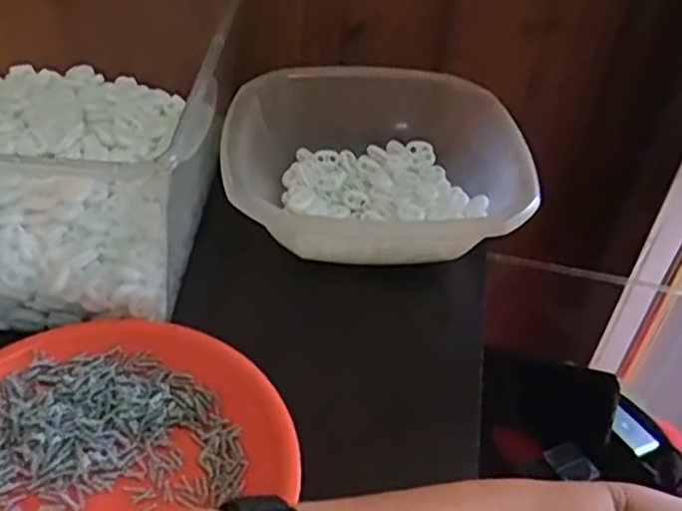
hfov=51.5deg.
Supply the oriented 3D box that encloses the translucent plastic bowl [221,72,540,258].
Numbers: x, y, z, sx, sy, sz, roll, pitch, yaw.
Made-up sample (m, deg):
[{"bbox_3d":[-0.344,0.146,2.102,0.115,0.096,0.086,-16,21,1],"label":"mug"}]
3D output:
[{"bbox_3d":[0.026,-0.065,0.516,0.206,0.067,0.184,5,40,-2],"label":"translucent plastic bowl"}]

